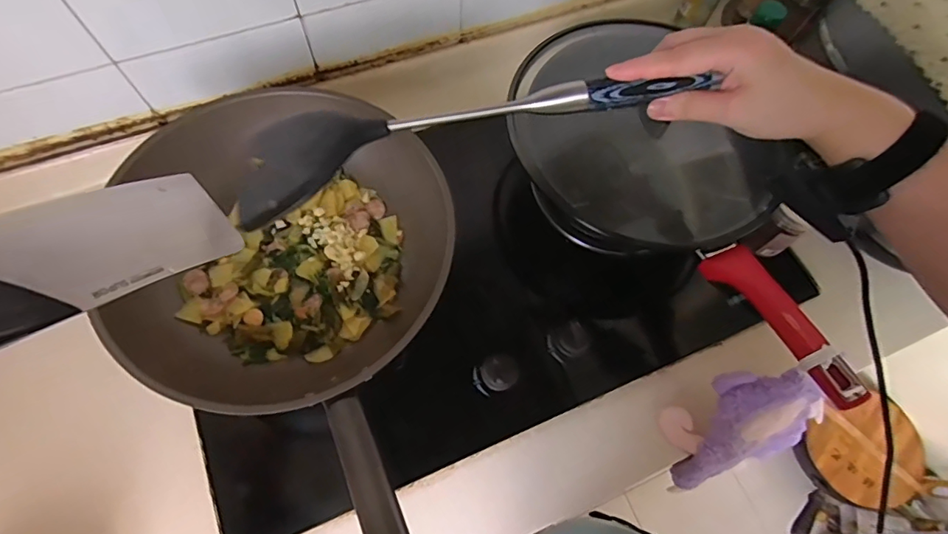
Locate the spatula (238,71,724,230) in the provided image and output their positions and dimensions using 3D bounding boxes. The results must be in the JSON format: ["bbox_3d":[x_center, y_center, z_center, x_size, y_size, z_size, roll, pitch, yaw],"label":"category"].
[{"bbox_3d":[-0.010,-0.109,0.374,0.344,0.031,0.077,-14,70,-1],"label":"spatula"}]

